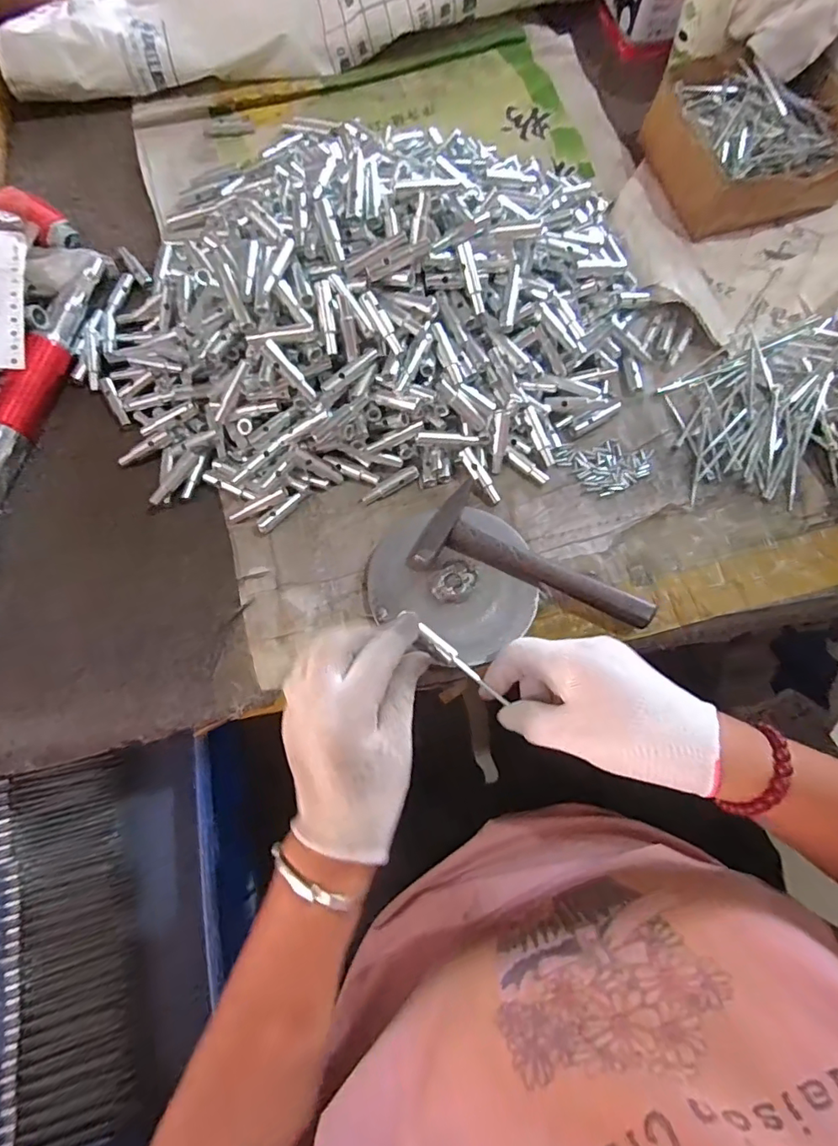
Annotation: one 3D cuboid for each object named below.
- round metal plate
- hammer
[{"bbox_3d":[0.023,0.007,0.398,0.121,0.012,0.122,0,70,0],"label":"round metal plate"},{"bbox_3d":[0.088,-0.017,0.396,0.174,0.026,0.073,15,75,3],"label":"hammer"}]

